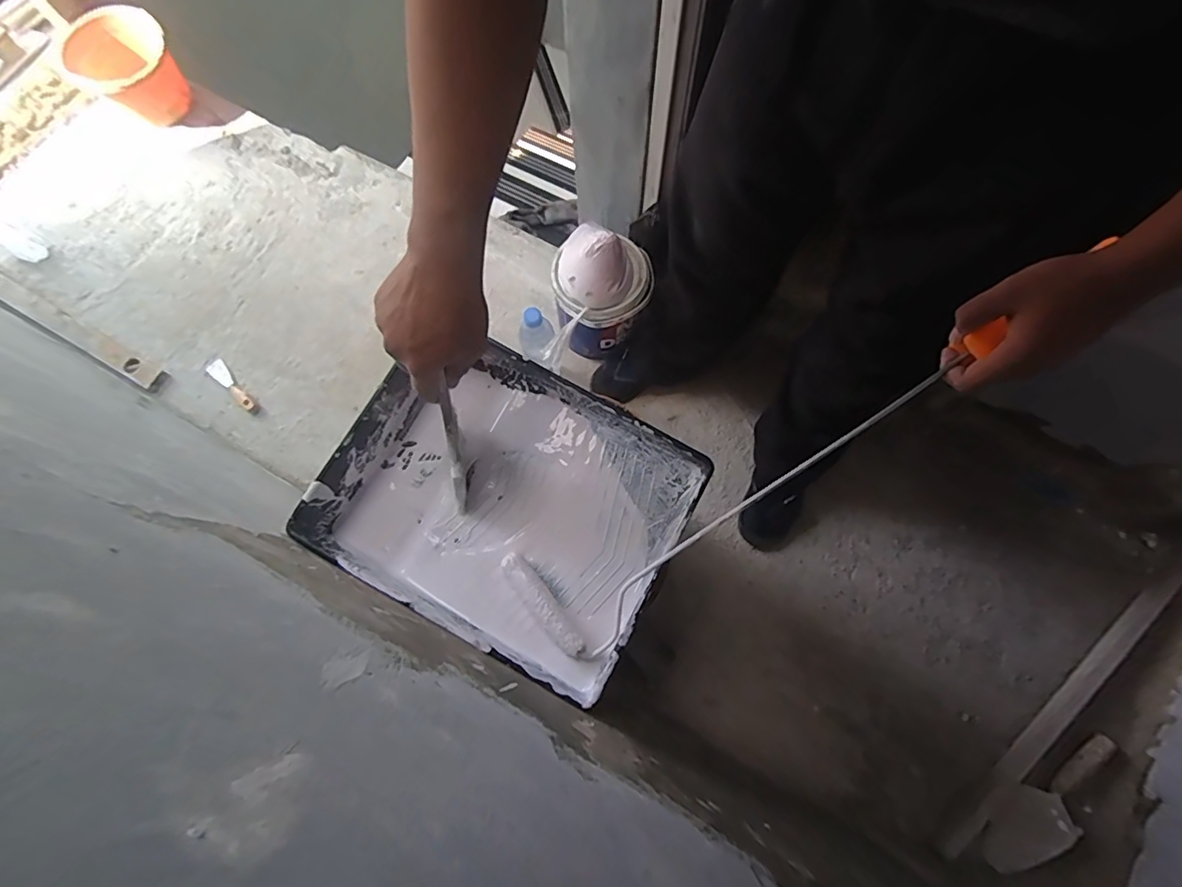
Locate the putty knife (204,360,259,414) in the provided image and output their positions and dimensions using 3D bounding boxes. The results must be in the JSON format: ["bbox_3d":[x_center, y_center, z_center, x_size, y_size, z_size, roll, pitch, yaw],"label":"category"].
[{"bbox_3d":[-0.779,-0.123,1.144,0.168,0.012,0.035,40,77,14],"label":"putty knife"}]

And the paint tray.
[{"bbox_3d":[-0.088,0.061,0.564,0.348,0.072,0.276,27,74,11],"label":"paint tray"}]

